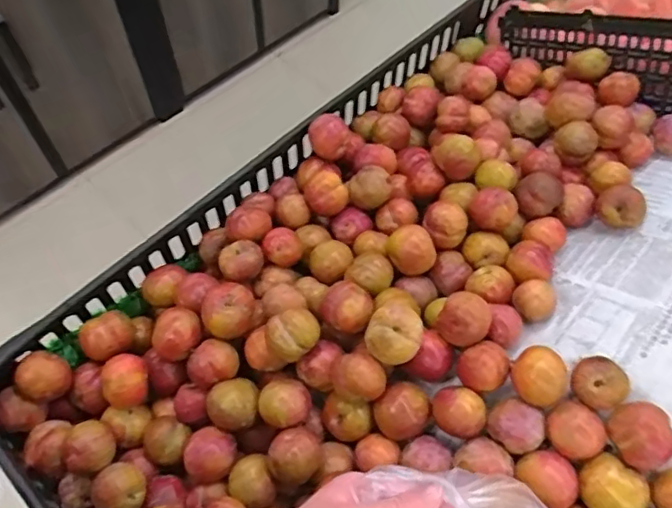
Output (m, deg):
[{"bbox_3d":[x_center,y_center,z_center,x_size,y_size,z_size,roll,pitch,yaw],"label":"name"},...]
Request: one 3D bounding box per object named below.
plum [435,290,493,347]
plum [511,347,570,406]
[{"bbox_3d":[0.109,0.061,0.494,0.041,0.042,0.042,1,59,-1],"label":"plum"},{"bbox_3d":[0.164,0.106,0.471,0.039,0.044,0.044,-25,63,-16],"label":"plum"}]

